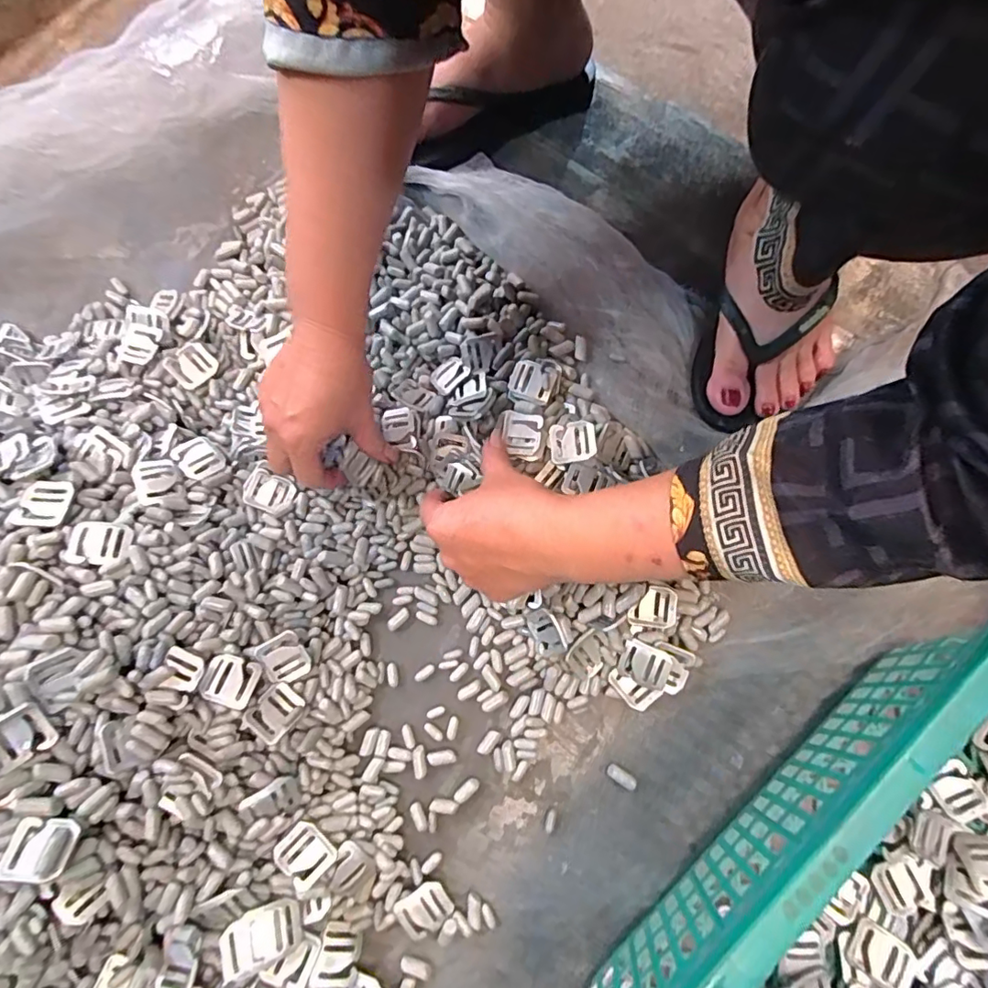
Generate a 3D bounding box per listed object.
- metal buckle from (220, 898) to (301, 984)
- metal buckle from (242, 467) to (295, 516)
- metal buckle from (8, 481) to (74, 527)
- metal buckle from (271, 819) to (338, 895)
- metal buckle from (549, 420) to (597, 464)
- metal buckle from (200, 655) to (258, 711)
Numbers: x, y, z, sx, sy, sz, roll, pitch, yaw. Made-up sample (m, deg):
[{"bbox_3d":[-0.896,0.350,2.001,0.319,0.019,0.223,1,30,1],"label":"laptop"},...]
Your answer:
[{"bbox_3d":[-0.146,0.278,0.335,0.046,0.006,0.030,-9,68,-21],"label":"metal buckle"},{"bbox_3d":[-0.179,-0.001,0.426,0.036,0.004,0.030,28,84,-10],"label":"metal buckle"},{"bbox_3d":[-0.310,0.006,0.369,0.030,0.005,0.035,6,61,-14],"label":"metal buckle"},{"bbox_3d":[-0.125,0.237,0.352,0.035,0.004,0.030,46,65,2],"label":"metal buckle"},{"bbox_3d":[0.059,-0.039,0.404,0.034,0.004,0.030,-7,82,18],"label":"metal buckle"},{"bbox_3d":[-0.179,0.126,0.362,0.033,0.005,0.031,18,57,-8],"label":"metal buckle"}]

